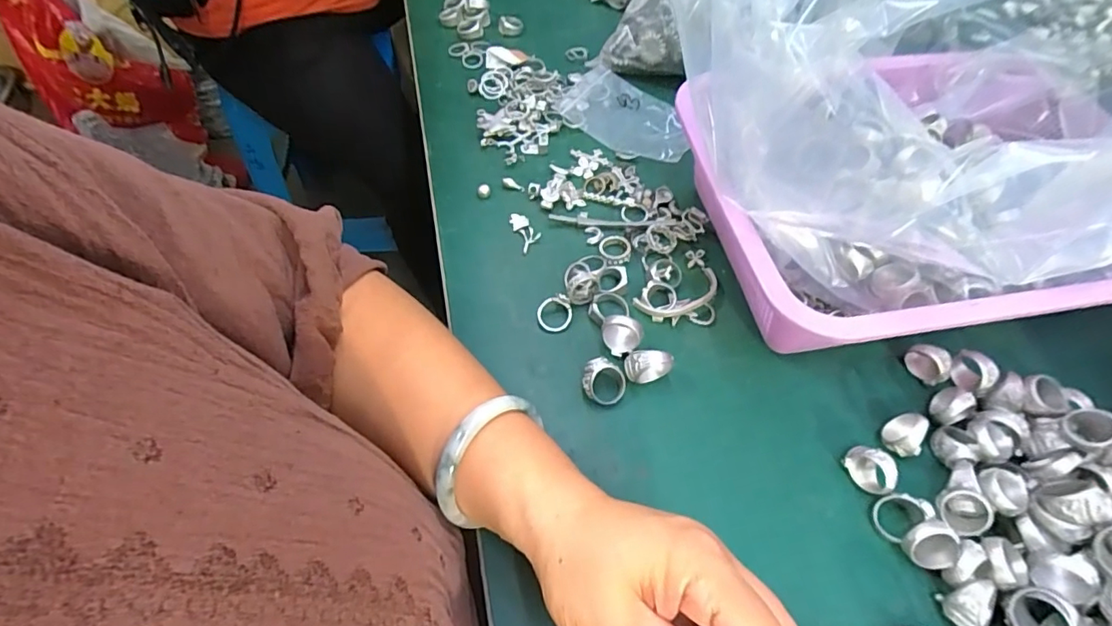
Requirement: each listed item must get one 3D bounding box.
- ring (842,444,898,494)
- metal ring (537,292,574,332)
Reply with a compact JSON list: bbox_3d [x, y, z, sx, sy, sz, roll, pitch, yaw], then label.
[{"bbox_3d":[0.178,0.089,0.300,0.017,0.021,0.026,-21,61,-14],"label":"ring"},{"bbox_3d":[-0.001,0.001,0.355,0.025,0.004,0.023,1,84,-6],"label":"metal ring"}]

